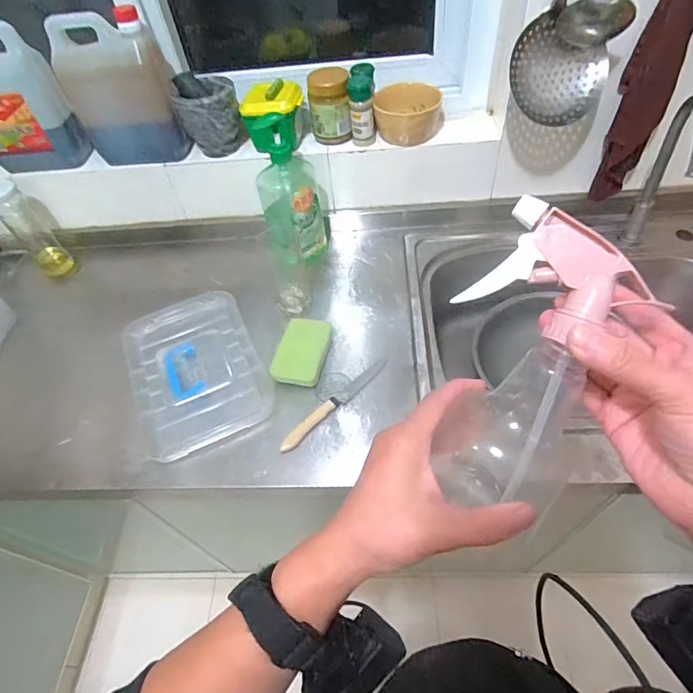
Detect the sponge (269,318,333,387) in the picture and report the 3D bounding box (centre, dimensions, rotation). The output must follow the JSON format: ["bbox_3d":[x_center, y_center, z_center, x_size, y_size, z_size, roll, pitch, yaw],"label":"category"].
[{"bbox_3d":[-0.070,0.006,0.708,0.075,0.034,0.118,10,56,12],"label":"sponge"}]

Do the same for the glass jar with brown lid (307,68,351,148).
[{"bbox_3d":[-0.027,-0.417,0.782,0.071,0.100,0.066,-3,54,2],"label":"glass jar with brown lid"}]

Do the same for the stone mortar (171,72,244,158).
[{"bbox_3d":[-0.235,-0.406,0.788,0.104,0.121,0.103,-14,54,-6],"label":"stone mortar"}]

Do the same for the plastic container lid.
[{"bbox_3d":[-0.247,0.030,0.729,0.194,0.013,0.284,-24,56,-12],"label":"plastic container lid"}]

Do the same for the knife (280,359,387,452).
[{"bbox_3d":[-0.015,0.081,0.658,0.204,0.015,0.018,-40,61,-22],"label":"knife"}]

